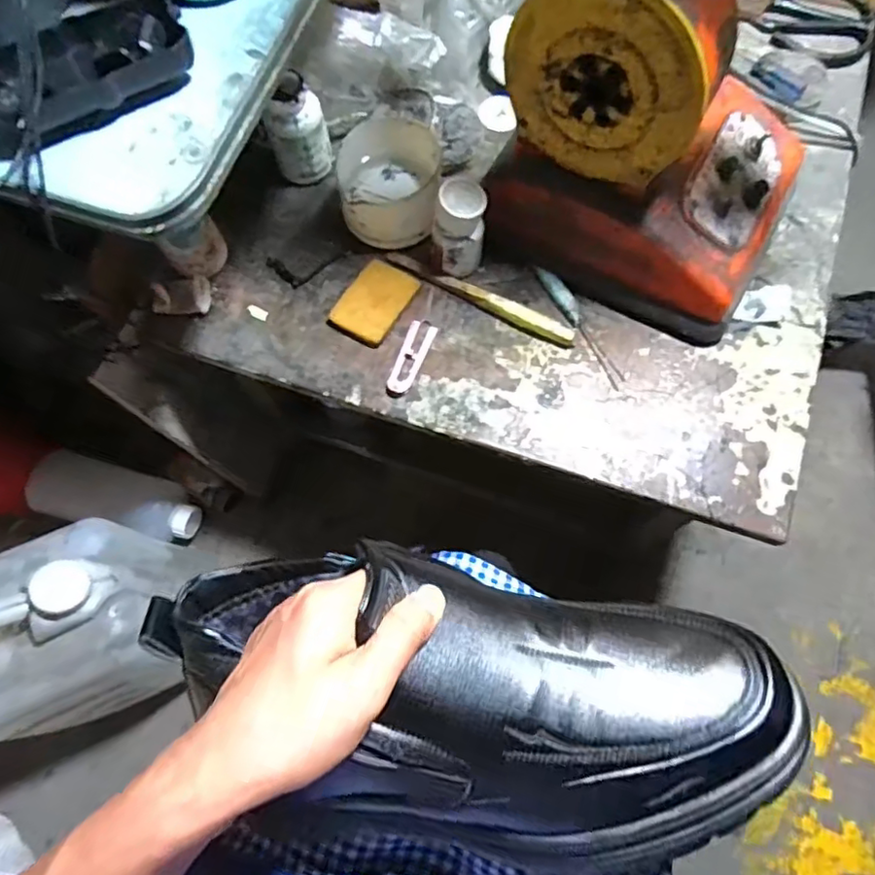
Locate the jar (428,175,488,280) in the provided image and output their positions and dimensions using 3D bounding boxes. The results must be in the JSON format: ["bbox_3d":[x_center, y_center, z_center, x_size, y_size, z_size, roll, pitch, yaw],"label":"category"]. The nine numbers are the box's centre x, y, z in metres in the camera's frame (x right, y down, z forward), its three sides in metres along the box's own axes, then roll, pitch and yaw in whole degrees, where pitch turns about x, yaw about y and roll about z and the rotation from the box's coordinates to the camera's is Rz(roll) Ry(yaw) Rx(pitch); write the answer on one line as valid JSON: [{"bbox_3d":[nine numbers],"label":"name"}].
[{"bbox_3d":[0.016,-0.169,0.490,0.044,0.074,0.039,-3,72,0],"label":"jar"}]

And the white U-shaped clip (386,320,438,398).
[{"bbox_3d":[-0.022,-0.066,0.496,0.022,0.009,0.072,18,73,7],"label":"white U-shaped clip"}]

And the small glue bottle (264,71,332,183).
[{"bbox_3d":[-0.121,-0.267,0.519,0.048,0.079,0.040,-21,73,-5],"label":"small glue bottle"}]

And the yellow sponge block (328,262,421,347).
[{"bbox_3d":[-0.054,-0.117,0.512,0.050,0.011,0.074,28,75,10],"label":"yellow sponge block"}]

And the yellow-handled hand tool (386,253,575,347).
[{"bbox_3d":[0.035,-0.122,0.513,0.177,0.014,0.016,28,75,10],"label":"yellow-handled hand tool"}]

